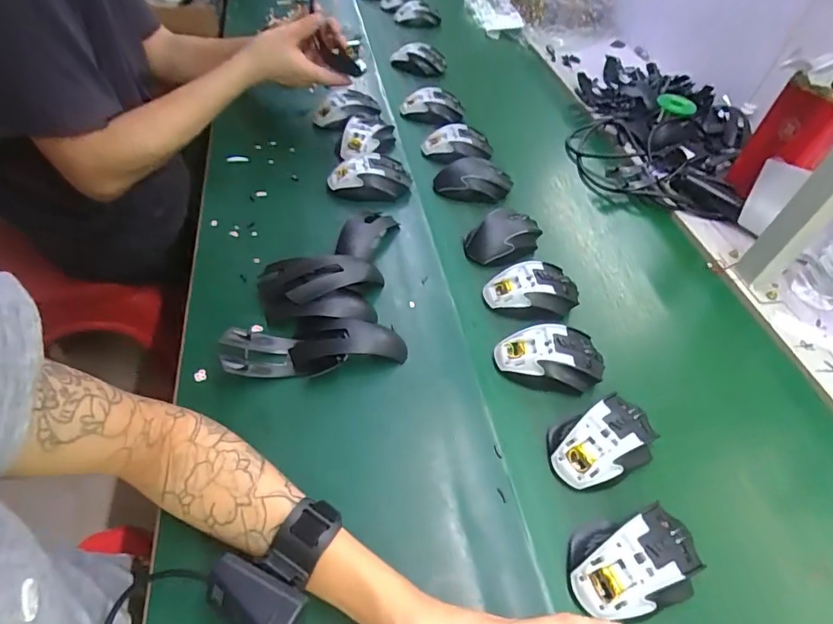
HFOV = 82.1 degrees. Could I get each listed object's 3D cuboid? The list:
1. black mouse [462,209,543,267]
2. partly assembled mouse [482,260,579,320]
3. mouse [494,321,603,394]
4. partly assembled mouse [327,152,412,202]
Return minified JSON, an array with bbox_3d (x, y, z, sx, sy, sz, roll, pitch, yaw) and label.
[{"bbox_3d":[0.118,-0.097,0.651,0.103,0.044,0.081,-19,54,-23],"label":"black mouse"},{"bbox_3d":[0.144,-0.024,0.588,0.116,0.043,0.067,0,49,-9],"label":"partly assembled mouse"},{"bbox_3d":[0.146,0.048,0.520,0.112,0.033,0.066,1,49,-7],"label":"mouse"},{"bbox_3d":[-0.068,-0.192,0.694,0.118,0.041,0.071,-6,50,-13],"label":"partly assembled mouse"}]

